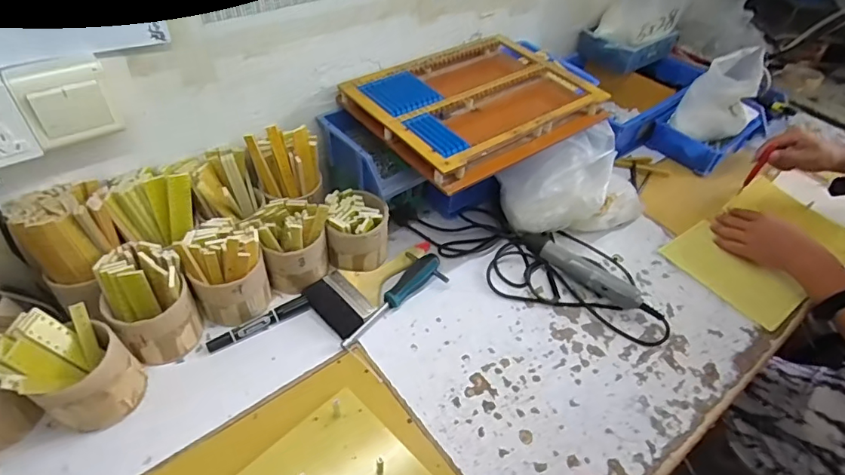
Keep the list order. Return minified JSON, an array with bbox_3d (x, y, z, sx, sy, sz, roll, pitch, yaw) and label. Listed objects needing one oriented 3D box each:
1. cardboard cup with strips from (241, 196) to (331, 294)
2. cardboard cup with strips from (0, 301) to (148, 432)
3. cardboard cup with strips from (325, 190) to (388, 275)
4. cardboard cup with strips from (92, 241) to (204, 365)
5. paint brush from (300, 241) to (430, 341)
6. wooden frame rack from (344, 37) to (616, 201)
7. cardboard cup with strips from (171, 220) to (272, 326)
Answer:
[{"bbox_3d":[-0.189,0.010,0.718,0.095,0.110,0.090,3,46,-3],"label":"cardboard cup with strips"},{"bbox_3d":[-0.391,0.148,0.557,0.107,0.128,0.102,3,46,-3],"label":"cardboard cup with strips"},{"bbox_3d":[-0.099,-0.010,0.752,0.087,0.098,0.088,3,46,-3],"label":"cardboard cup with strips"},{"bbox_3d":[-0.342,0.083,0.624,0.092,0.123,0.095,3,46,-3],"label":"cardboard cup with strips"},{"bbox_3d":[-0.069,0.059,0.754,0.206,0.020,0.096,-33,57,-32],"label":"paint brush"},{"bbox_3d":[0.086,-0.220,0.802,0.359,0.061,0.280,-26,53,-27],"label":"wooden frame rack"},{"bbox_3d":[-0.263,0.047,0.669,0.093,0.126,0.085,3,46,-3],"label":"cardboard cup with strips"}]

